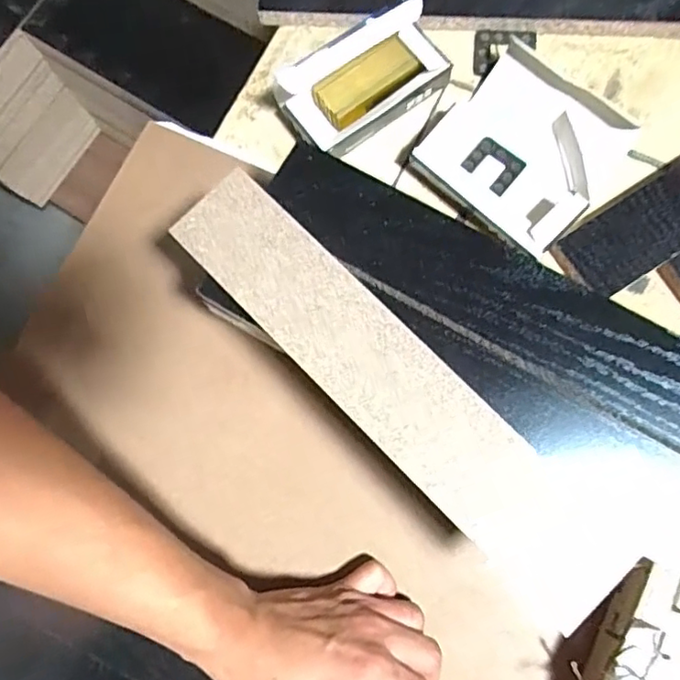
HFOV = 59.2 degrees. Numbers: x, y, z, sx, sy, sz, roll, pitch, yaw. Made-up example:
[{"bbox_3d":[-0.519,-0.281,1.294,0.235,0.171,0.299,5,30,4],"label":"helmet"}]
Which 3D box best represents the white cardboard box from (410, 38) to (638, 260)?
[{"bbox_3d":[0.136,-0.143,0.448,0.124,0.033,0.117,40,84,11],"label":"white cardboard box"}]

